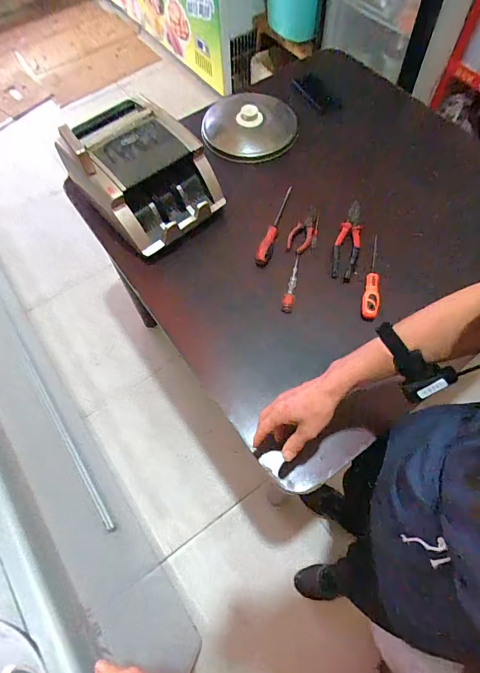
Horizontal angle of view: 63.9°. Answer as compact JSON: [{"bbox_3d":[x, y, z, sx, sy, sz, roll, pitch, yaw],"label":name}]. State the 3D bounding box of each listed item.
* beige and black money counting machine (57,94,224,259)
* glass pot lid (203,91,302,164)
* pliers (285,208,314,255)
[{"bbox_3d":[-0.202,-0.379,0.863,0.288,0.170,0.287,41,71,19],"label":"beige and black money counting machine"},{"bbox_3d":[0.023,-0.597,1.054,0.260,0.082,0.263,-1,63,1],"label":"glass pot lid"},{"bbox_3d":[0.146,-0.245,0.886,0.050,0.024,0.117,18,65,10],"label":"pliers"}]

